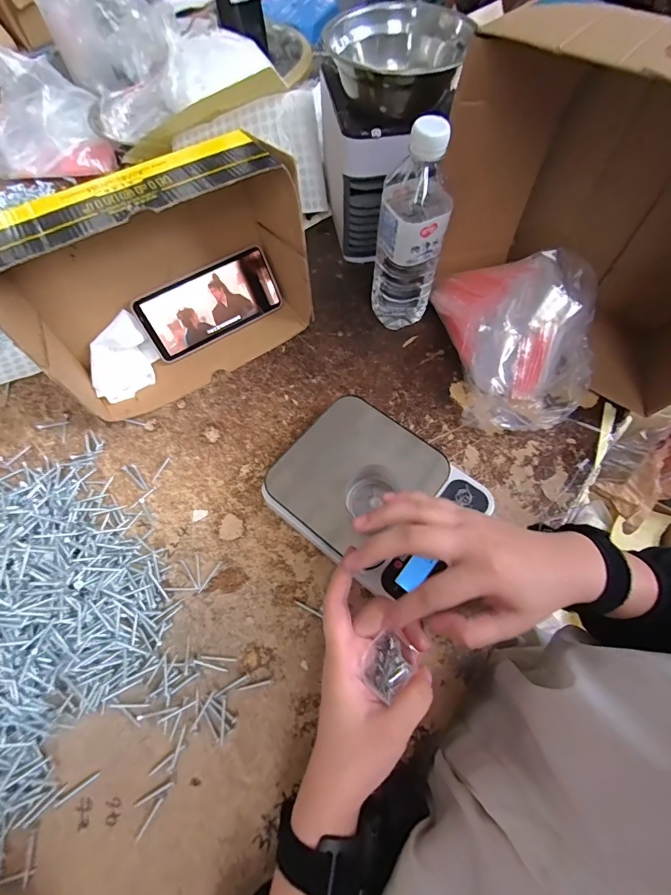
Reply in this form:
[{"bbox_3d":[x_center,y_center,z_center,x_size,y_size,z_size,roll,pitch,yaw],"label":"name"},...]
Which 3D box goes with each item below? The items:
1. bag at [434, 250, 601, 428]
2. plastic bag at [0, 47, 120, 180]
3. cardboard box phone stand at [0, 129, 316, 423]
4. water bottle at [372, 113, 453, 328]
[{"bbox_3d":[0.216,-0.122,0.458,0.169,0.068,0.192,-9,65,-3],"label":"bag"},{"bbox_3d":[-0.456,-0.492,0.614,0.194,0.107,0.127,-16,65,-6],"label":"plastic bag"},{"bbox_3d":[-0.170,-0.168,0.423,0.275,0.186,0.110,-31,68,-13],"label":"cardboard box phone stand"},{"bbox_3d":[0.079,-0.219,0.430,0.069,0.211,0.066,11,65,6],"label":"water bottle"}]

